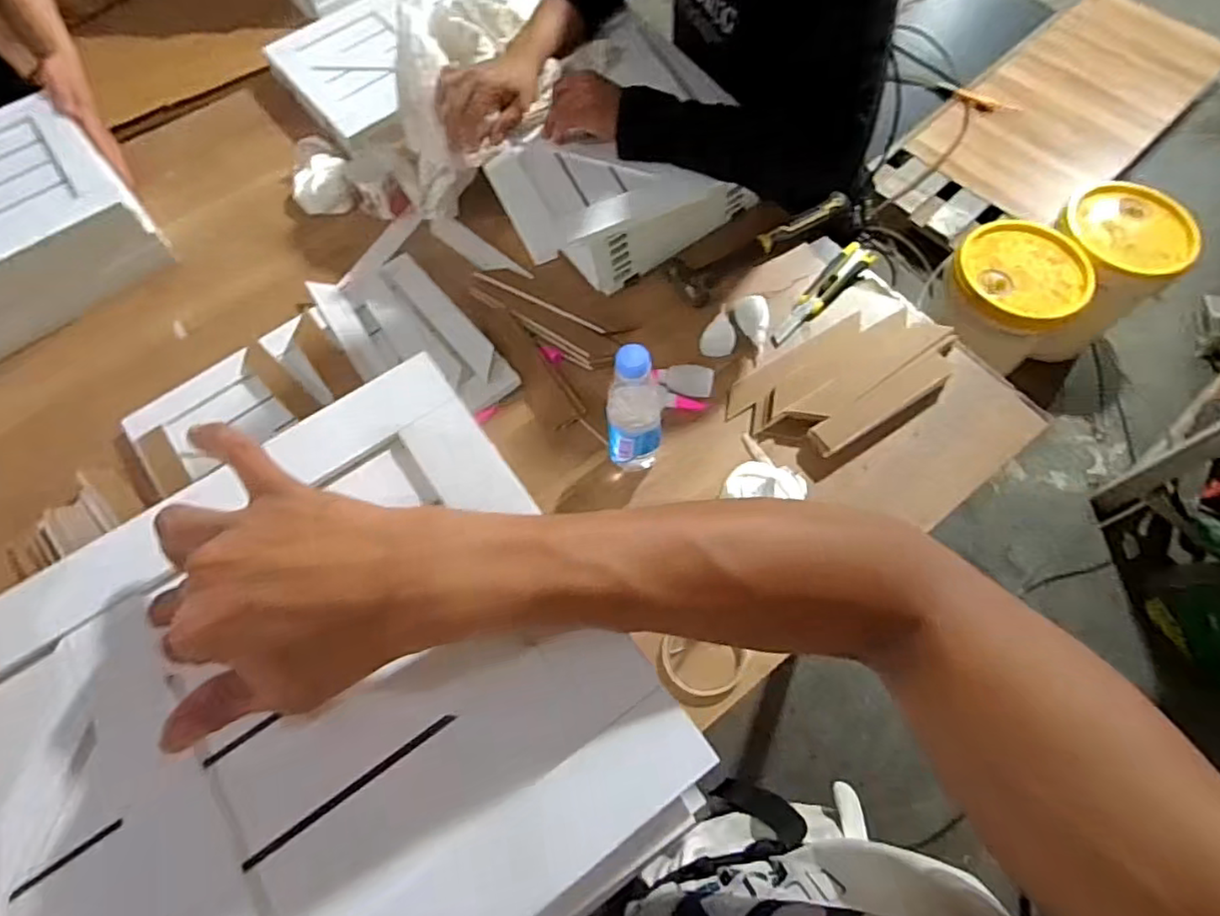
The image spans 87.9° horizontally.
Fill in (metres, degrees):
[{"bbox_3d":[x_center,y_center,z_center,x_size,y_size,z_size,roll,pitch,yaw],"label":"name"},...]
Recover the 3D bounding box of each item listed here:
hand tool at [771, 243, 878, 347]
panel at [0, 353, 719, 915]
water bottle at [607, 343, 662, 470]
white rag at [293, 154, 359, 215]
[{"bbox_3d":[0.285,-0.219,0.842,0.043,0.029,0.189,39,71,17],"label":"hand tool"},{"bbox_3d":[-0.173,0.142,0.287,0.360,0.012,0.261,-34,69,-14],"label":"panel"},{"bbox_3d":[0.027,-0.040,0.679,0.057,0.197,0.054,2,65,2],"label":"water bottle"},{"bbox_3d":[-0.435,-0.412,0.958,0.094,0.051,0.102,-21,66,-9],"label":"white rag"}]

